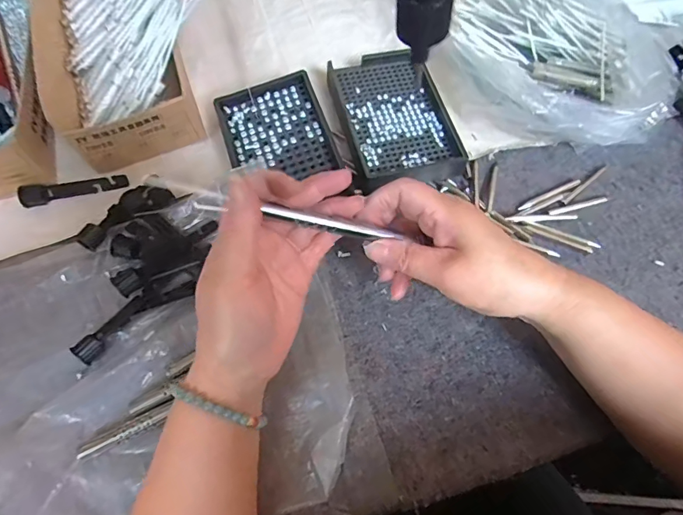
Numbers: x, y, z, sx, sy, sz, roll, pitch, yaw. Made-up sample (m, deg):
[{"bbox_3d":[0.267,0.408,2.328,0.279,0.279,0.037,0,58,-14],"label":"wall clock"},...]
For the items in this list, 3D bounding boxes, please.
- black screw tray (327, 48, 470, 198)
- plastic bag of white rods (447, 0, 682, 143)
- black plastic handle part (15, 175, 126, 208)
[{"bbox_3d":[0.050,-0.129,0.395,0.101,0.025,0.143,-13,67,-5],"label":"black screw tray"},{"bbox_3d":[0.192,-0.188,0.394,0.219,0.066,0.150,41,73,16],"label":"plastic bag of white rods"},{"bbox_3d":[-0.228,-0.062,0.372,0.084,0.015,0.017,-15,68,-6],"label":"black plastic handle part"}]

